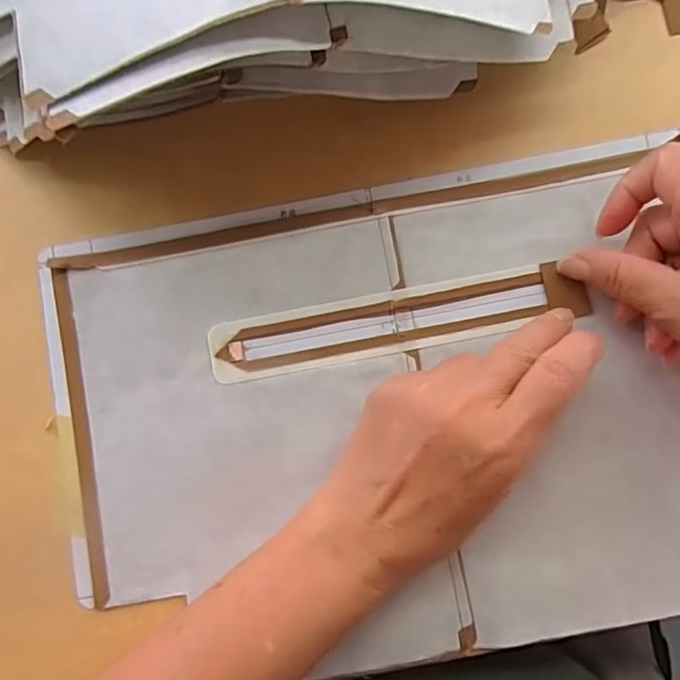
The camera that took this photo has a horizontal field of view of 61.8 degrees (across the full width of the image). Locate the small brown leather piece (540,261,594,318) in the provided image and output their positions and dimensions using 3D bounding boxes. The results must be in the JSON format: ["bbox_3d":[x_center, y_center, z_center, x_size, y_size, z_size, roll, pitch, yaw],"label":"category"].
[{"bbox_3d":[0.122,-0.027,0.304,0.022,0.005,0.031,-12,85,0],"label":"small brown leather piece"}]

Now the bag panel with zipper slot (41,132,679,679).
[{"bbox_3d":[0.028,0.039,0.300,0.347,0.009,0.242,-10,85,0],"label":"bag panel with zipper slot"}]

